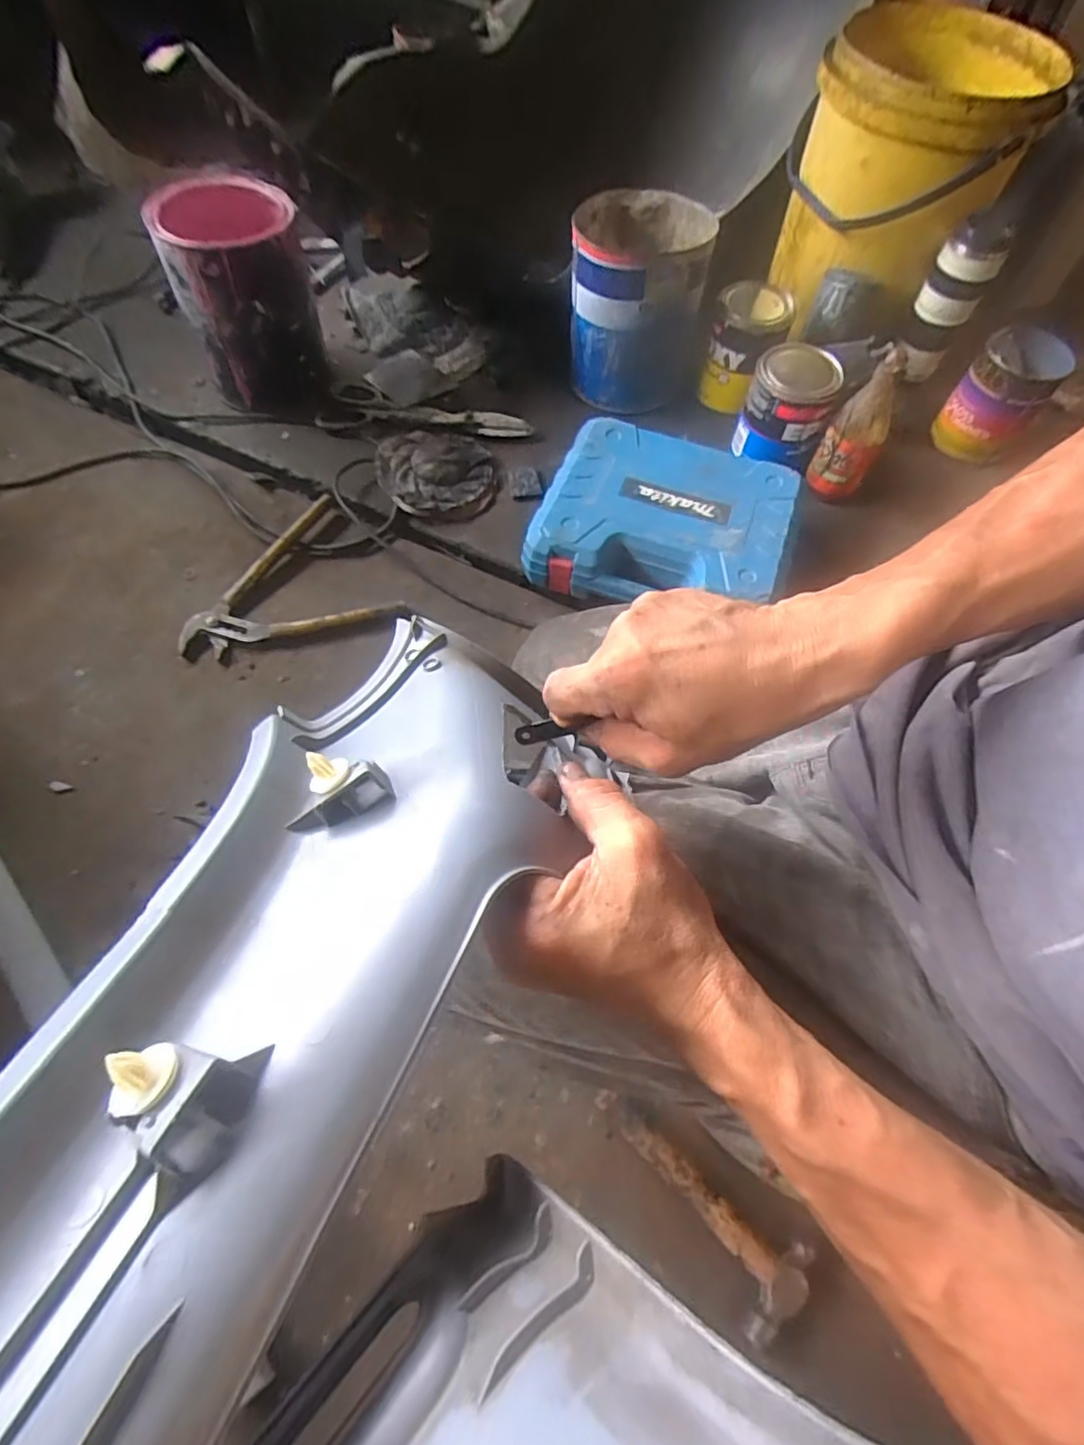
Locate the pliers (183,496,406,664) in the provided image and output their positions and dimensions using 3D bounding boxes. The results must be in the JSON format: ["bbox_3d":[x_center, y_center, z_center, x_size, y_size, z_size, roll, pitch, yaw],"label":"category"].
[{"bbox_3d":[-0.306,-0.144,0.730,0.232,0.025,0.183,-33,69,-18],"label":"pliers"}]

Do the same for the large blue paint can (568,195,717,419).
[{"bbox_3d":[0.124,-0.564,0.852,0.169,0.189,0.162,2,63,-1],"label":"large blue paint can"}]

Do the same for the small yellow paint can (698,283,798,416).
[{"bbox_3d":[0.282,-0.528,0.881,0.097,0.120,0.113,16,63,6],"label":"small yellow paint can"}]

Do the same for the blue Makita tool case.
[{"bbox_3d":[0.142,-0.235,0.753,0.275,0.080,0.228,16,63,6],"label":"blue Makita tool case"}]

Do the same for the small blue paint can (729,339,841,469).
[{"bbox_3d":[0.314,-0.402,0.808,0.105,0.103,0.095,25,64,10],"label":"small blue paint can"}]

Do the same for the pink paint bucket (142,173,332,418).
[{"bbox_3d":[-0.380,-0.549,0.823,0.158,0.198,0.169,-11,64,-8],"label":"pink paint bucket"}]

